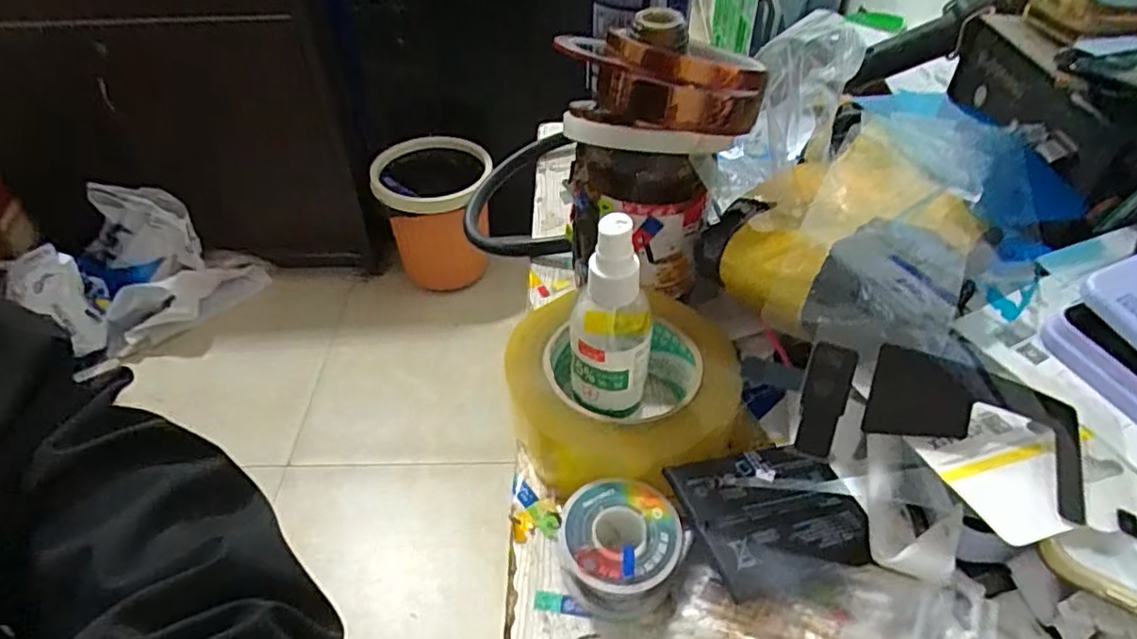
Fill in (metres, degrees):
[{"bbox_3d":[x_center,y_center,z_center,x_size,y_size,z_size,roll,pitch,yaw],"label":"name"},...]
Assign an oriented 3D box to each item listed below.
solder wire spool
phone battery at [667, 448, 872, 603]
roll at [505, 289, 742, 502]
[{"bbox_3d":[0.025,0.104,0.290,0.053,0.033,0.050,-1,44,1],"label":"solder wire spool"},{"bbox_3d":[0.093,0.085,0.283,0.082,0.011,0.063,-3,41,-21],"label":"phone battery"},{"bbox_3d":[0.031,0.041,0.343,0.118,0.050,0.110,-1,44,1],"label":"roll"}]

